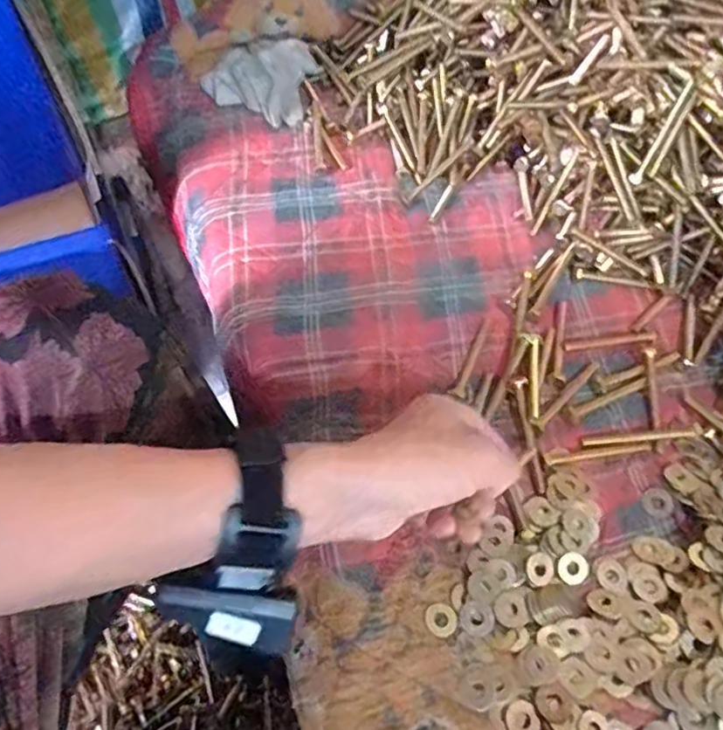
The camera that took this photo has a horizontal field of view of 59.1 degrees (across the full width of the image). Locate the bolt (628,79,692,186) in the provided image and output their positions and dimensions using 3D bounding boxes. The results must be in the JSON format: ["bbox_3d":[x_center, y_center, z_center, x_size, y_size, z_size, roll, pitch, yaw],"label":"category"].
[{"bbox_3d":[0.244,-0.188,0.520,0.009,0.084,0.010,32,31,16],"label":"bolt"}]

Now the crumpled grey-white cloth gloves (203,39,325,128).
[{"bbox_3d":[-0.094,-0.285,0.629,0.117,0.038,0.096,29,61,15],"label":"crumpled grey-white cloth gloves"}]

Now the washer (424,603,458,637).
[{"bbox_3d":[0.047,0.151,0.379,0.019,0.004,0.019,1,58,-2],"label":"washer"}]

